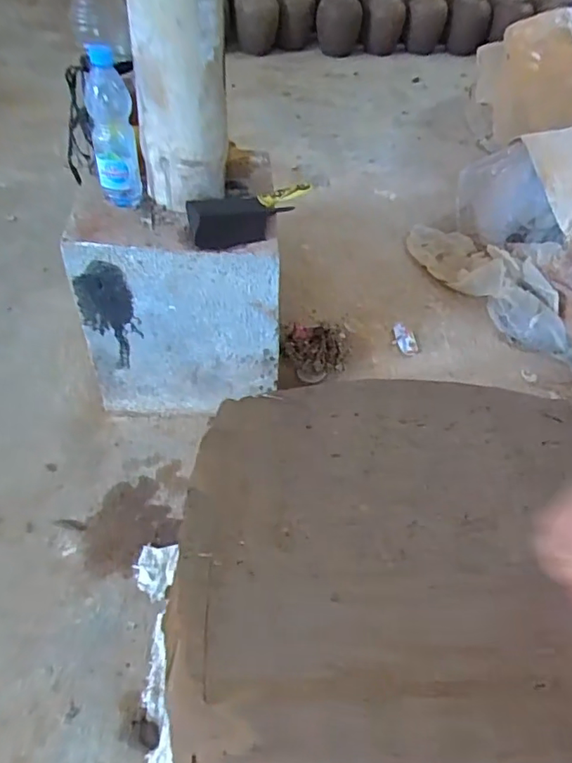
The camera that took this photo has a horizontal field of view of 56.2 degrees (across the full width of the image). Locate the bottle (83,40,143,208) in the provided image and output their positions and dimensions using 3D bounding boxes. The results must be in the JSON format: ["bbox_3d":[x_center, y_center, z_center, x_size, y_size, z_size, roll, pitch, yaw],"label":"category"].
[{"bbox_3d":[-0.279,-0.403,0.863,0.068,0.232,0.054,-7,50,-12],"label":"bottle"}]

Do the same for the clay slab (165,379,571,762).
[{"bbox_3d":[0.116,0.141,0.470,0.405,0.032,0.347,1,48,-6],"label":"clay slab"}]

